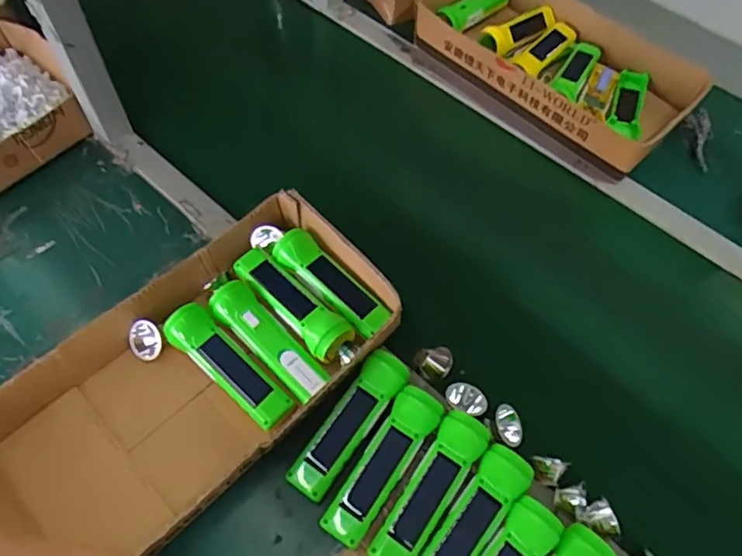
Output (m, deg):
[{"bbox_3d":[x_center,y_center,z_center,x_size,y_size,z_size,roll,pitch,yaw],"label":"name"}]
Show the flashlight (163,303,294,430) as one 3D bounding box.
[{"bbox_3d":[-0.154,0.100,0.604,0.161,0.054,0.045,38,65,19],"label":"flashlight"}]

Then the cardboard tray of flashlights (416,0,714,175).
[{"bbox_3d":[0.302,-0.359,0.886,0.433,0.074,0.272,41,66,20],"label":"cardboard tray of flashlights"}]

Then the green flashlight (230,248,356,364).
[{"bbox_3d":[-0.091,0.024,0.625,0.045,0.040,0.162,-38,68,-22],"label":"green flashlight"}]

